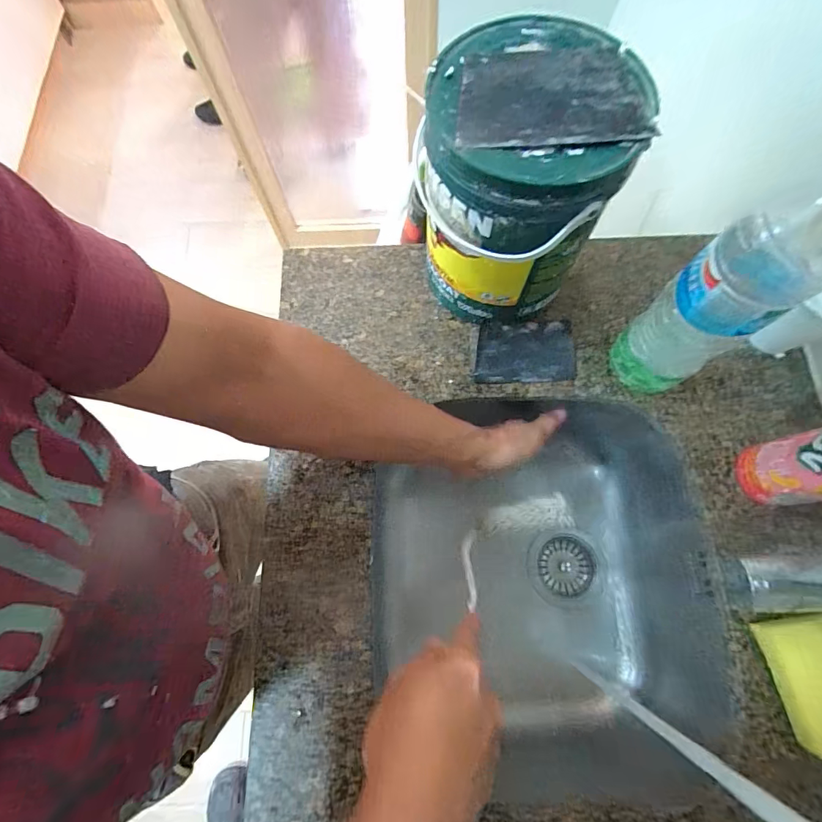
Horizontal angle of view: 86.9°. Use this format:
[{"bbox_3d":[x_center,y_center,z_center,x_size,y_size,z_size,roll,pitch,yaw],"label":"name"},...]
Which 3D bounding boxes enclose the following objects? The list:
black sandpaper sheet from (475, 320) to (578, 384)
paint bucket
[{"bbox_3d":[0.128,-0.067,0.488,0.109,0.016,0.068,-1,72,1],"label":"black sandpaper sheet"},{"bbox_3d":[0.099,-0.203,0.428,0.162,0.217,0.159,0,72,1],"label":"paint bucket"}]

